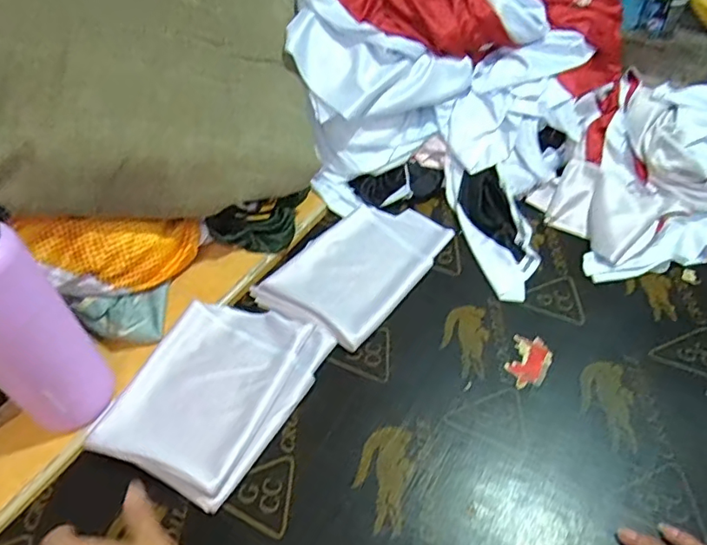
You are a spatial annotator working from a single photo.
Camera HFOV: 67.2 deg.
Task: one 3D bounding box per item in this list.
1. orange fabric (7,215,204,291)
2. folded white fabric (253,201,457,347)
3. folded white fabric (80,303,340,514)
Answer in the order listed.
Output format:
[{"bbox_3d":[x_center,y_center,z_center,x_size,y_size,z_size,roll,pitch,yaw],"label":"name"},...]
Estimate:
[{"bbox_3d":[-0.298,-0.029,0.666,0.211,0.085,0.064,3,42,-31],"label":"orange fabric"},{"bbox_3d":[0.012,-0.014,0.747,0.166,0.015,0.270,31,55,26],"label":"folded white fabric"},{"bbox_3d":[-0.156,0.128,0.613,0.186,0.020,0.234,19,50,17],"label":"folded white fabric"}]

